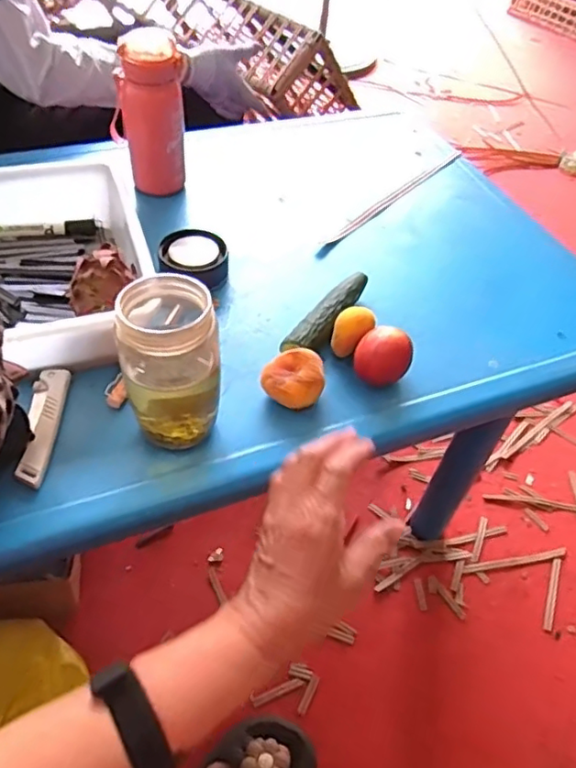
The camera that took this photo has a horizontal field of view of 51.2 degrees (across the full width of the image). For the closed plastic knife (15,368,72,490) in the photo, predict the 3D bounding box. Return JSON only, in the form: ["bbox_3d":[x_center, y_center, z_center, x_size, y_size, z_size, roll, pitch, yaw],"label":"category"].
[{"bbox_3d":[-0.207,0.033,0.506,0.028,0.012,0.116,1,52,-5],"label":"closed plastic knife"}]

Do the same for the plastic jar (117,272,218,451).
[{"bbox_3d":[-0.092,-0.016,0.473,0.075,0.127,0.074,-9,51,-12],"label":"plastic jar"}]

